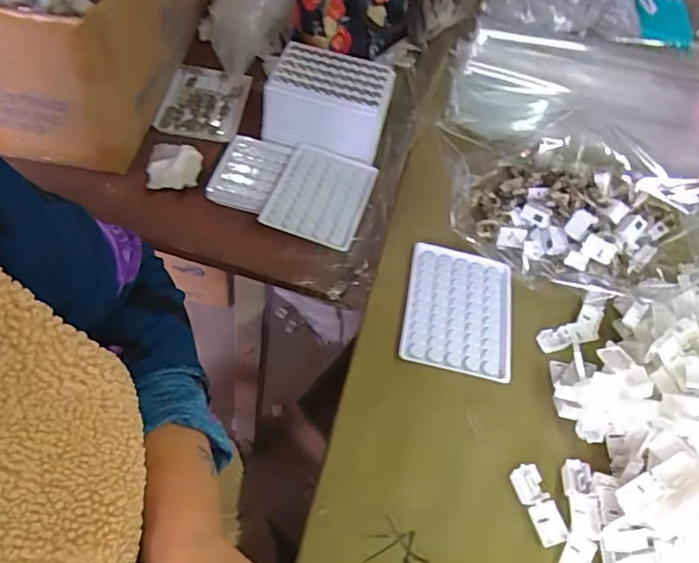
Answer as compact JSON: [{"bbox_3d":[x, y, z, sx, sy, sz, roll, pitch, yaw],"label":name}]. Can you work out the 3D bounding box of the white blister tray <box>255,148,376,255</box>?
[{"bbox_3d":[-0.031,-0.095,0.592,0.093,0.006,0.126,18,53,3],"label":"white blister tray"}]

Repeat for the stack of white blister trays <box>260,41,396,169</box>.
[{"bbox_3d":[-0.022,-0.198,0.633,0.129,0.071,0.096,15,51,5],"label":"stack of white blister trays"}]

